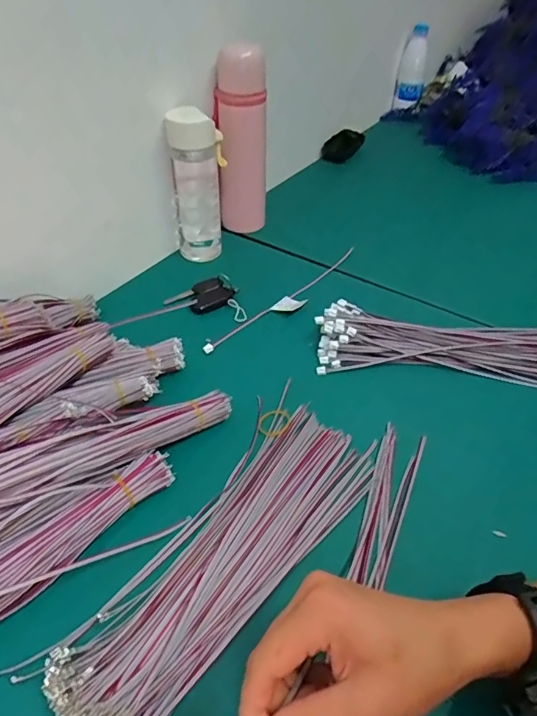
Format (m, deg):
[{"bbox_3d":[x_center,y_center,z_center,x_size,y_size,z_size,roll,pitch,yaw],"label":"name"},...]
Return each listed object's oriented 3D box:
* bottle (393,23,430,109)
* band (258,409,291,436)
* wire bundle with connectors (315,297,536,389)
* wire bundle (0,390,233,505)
[{"bbox_3d":[0.311,-0.628,1.058,0.058,0.180,0.045,14,70,12],"label":"bottle"},{"bbox_3d":[0.006,0.062,0.478,0.030,0.004,0.034,12,44,10],"label":"band"},{"bbox_3d":[0.214,-0.012,0.544,0.316,0.037,0.103,3,43,1],"label":"wire bundle with connectors"},{"bbox_3d":[-0.154,0.074,0.388,0.292,0.044,0.042,-13,43,-39],"label":"wire bundle"}]

